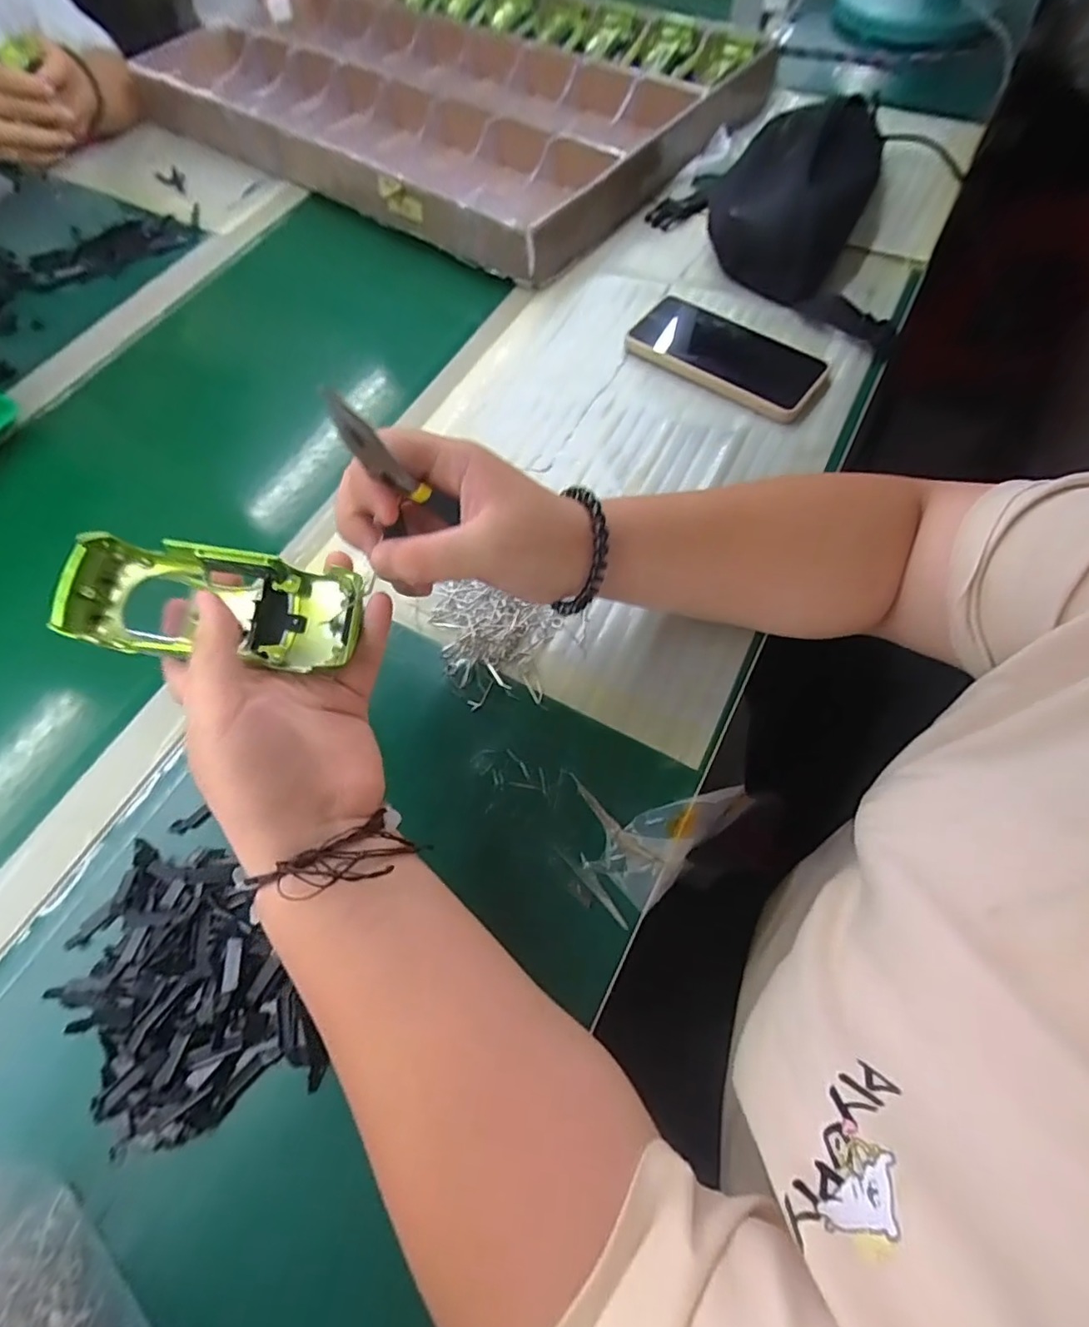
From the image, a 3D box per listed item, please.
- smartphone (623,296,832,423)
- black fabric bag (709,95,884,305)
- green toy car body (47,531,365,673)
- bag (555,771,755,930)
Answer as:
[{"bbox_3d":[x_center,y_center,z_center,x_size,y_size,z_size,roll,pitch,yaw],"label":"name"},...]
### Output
[{"bbox_3d":[0.156,-0.266,0.493,0.159,0.011,0.082,35,71,18],"label":"smartphone"},{"bbox_3d":[0.244,-0.476,0.553,0.136,0.068,0.269,25,68,15],"label":"black fabric bag"},{"bbox_3d":[-0.157,-0.028,0.283,0.130,0.033,0.050,8,64,-7],"label":"green toy car body"},{"bbox_3d":[0.062,0.090,0.352,0.116,0.034,0.083,-39,68,-15],"label":"bag"}]

